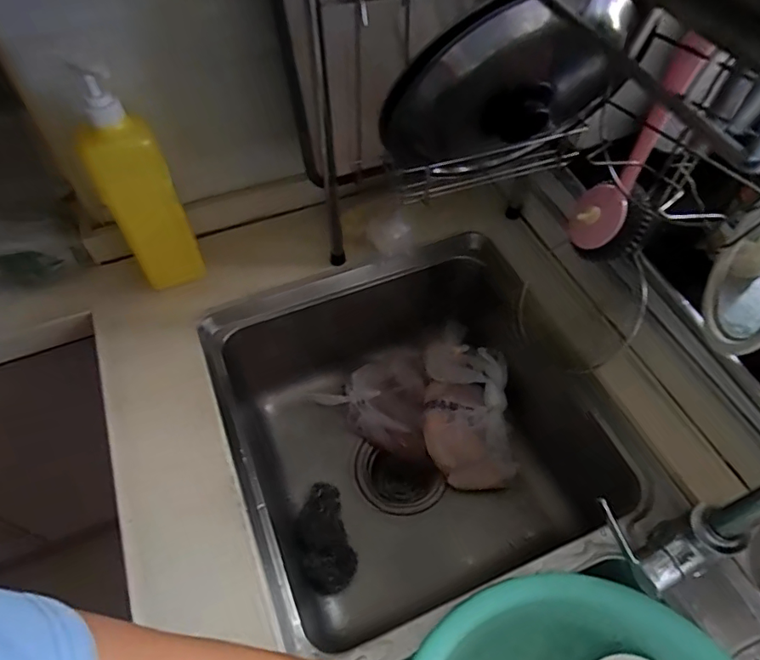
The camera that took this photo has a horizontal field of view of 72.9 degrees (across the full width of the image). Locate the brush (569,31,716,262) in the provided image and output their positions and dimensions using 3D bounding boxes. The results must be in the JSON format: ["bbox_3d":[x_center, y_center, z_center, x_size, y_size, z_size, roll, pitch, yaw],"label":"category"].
[{"bbox_3d":[0.228,-0.147,0.466,0.061,0.194,0.057,9,56,6],"label":"brush"}]

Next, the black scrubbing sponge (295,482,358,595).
[{"bbox_3d":[-0.074,0.273,0.684,0.070,0.033,0.141,-10,44,-8],"label":"black scrubbing sponge"}]

